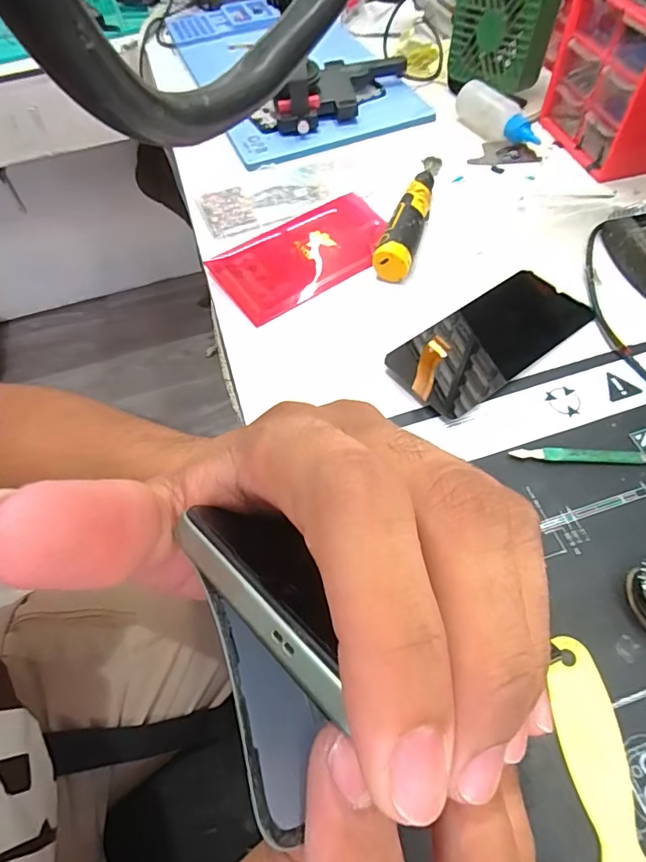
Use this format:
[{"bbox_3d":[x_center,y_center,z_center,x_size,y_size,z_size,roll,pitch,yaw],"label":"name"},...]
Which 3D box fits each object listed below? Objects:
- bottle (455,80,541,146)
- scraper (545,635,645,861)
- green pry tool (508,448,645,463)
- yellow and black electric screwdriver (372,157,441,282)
[{"bbox_3d":[0.176,-0.319,0.494,0.029,0.034,0.102,-28,61,-12],"label":"bottle"},{"bbox_3d":[0.127,0.161,0.220,0.051,0.004,0.122,-4,58,2],"label":"scraper"},{"bbox_3d":[0.178,0.016,0.304,0.113,0.006,0.009,2,59,6],"label":"green pry tool"},{"bbox_3d":[0.081,-0.198,0.429,0.028,0.027,0.160,15,61,13],"label":"yellow and black electric screwdriver"}]

